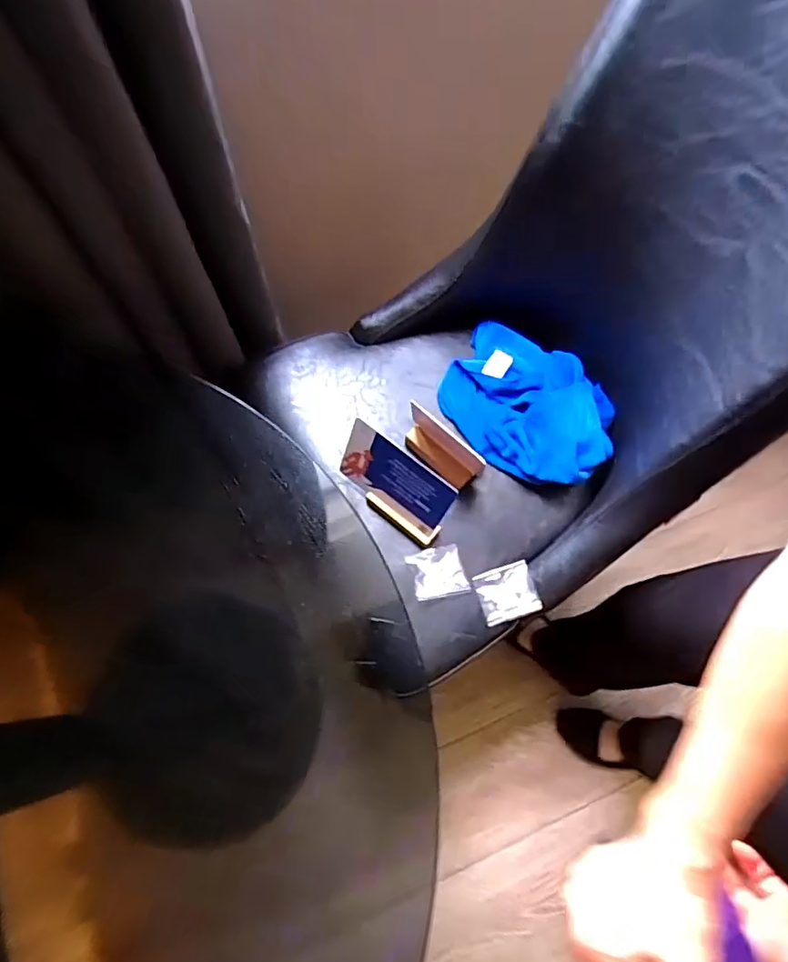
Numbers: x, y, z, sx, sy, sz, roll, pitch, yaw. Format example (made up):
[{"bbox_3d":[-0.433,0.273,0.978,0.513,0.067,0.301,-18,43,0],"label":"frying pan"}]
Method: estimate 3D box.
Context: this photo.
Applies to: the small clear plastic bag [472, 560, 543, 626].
[{"bbox_3d":[0.144,0.142,0.710,0.070,0.012,0.066,-18,71,-7],"label":"small clear plastic bag"}]

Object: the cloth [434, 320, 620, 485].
[{"bbox_3d":[0.182,-0.113,0.763,0.238,0.077,0.194,29,72,9],"label":"cloth"}]

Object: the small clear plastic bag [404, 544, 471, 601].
[{"bbox_3d":[0.055,0.115,0.705,0.068,0.013,0.063,-14,71,-6],"label":"small clear plastic bag"}]

